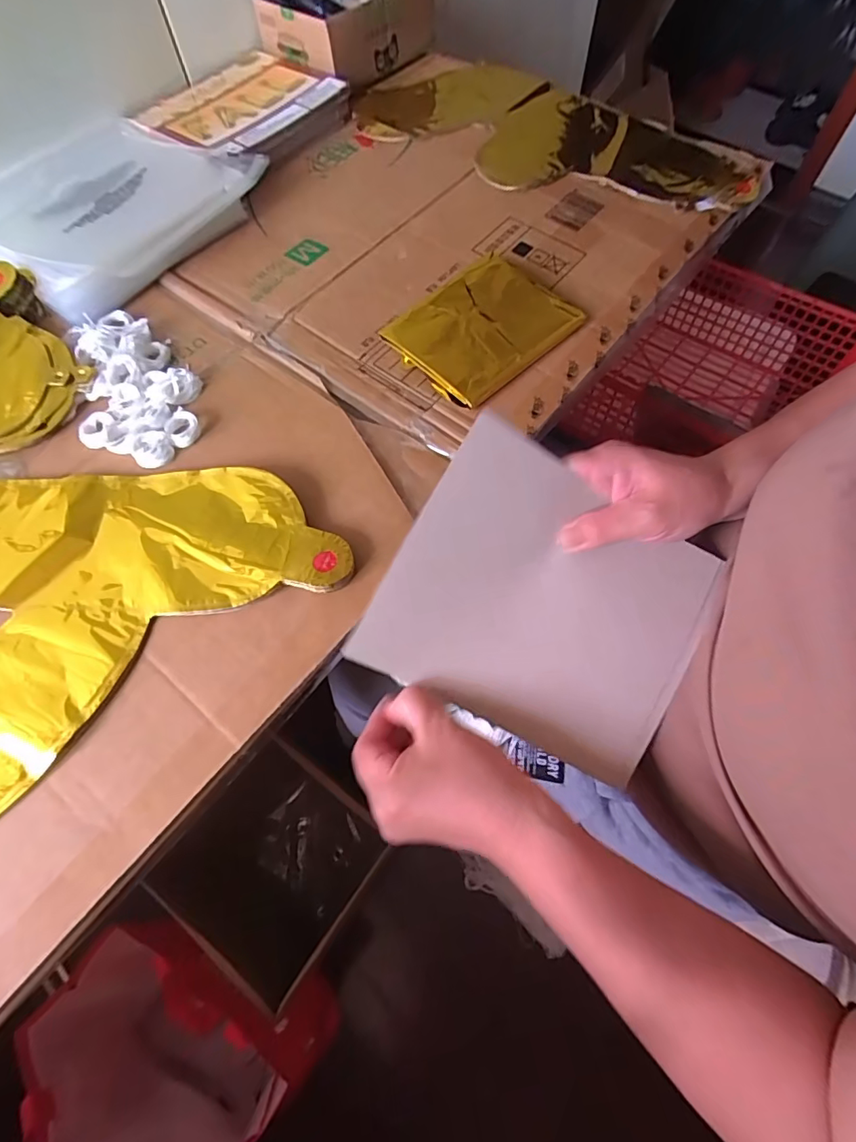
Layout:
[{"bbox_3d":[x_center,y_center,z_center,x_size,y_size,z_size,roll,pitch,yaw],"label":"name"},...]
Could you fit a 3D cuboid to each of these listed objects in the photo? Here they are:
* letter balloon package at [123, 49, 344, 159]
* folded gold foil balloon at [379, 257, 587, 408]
[{"bbox_3d":[-0.204,-0.525,0.578,0.175,0.029,0.207,31,69,15],"label":"letter balloon package"},{"bbox_3d":[0.049,-0.210,0.429,0.148,0.015,0.103,-40,70,-16],"label":"folded gold foil balloon"}]

